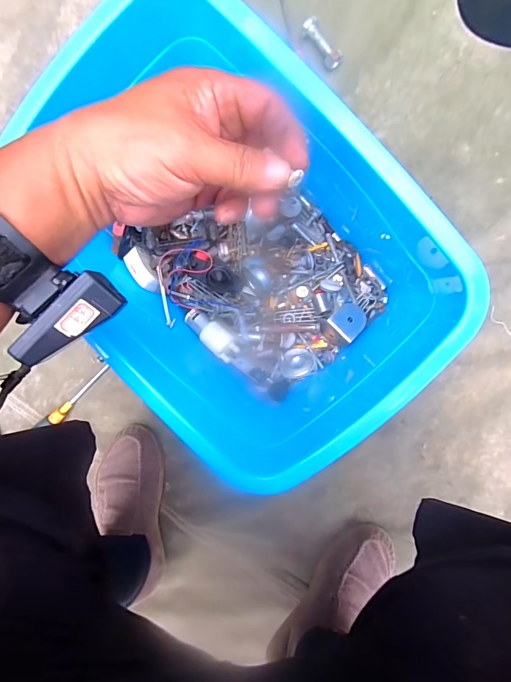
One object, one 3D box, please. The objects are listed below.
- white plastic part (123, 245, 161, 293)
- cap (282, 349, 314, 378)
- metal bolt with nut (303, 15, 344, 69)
[{"bbox_3d":[-0.140,-0.088,0.456,0.024,0.011,0.063,-34,93,12],"label":"white plastic part"},{"bbox_3d":[0.057,0.030,0.495,0.041,0.013,0.041,1,97,7],"label":"cap"},{"bbox_3d":[0.083,-0.372,0.460,0.023,0.015,0.065,-39,91,10],"label":"metal bolt with nut"}]

